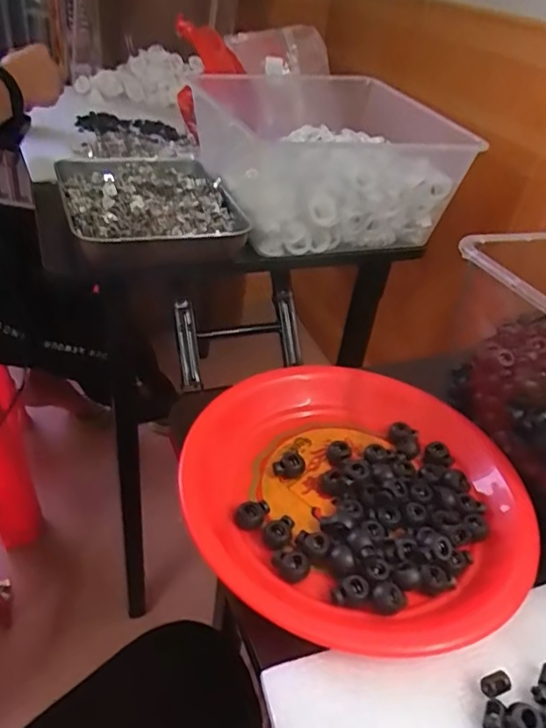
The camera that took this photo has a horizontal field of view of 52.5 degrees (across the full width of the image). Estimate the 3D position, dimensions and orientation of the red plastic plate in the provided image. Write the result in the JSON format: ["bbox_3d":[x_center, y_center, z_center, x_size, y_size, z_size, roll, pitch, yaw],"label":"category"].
[{"bbox_3d":[0.059,0.074,0.371,0.223,0.033,0.221,1,39,-1],"label":"red plastic plate"}]

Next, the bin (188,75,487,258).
[{"bbox_3d":[0.043,-0.311,0.815,0.279,0.148,0.442,-9,40,-22],"label":"bin"}]

